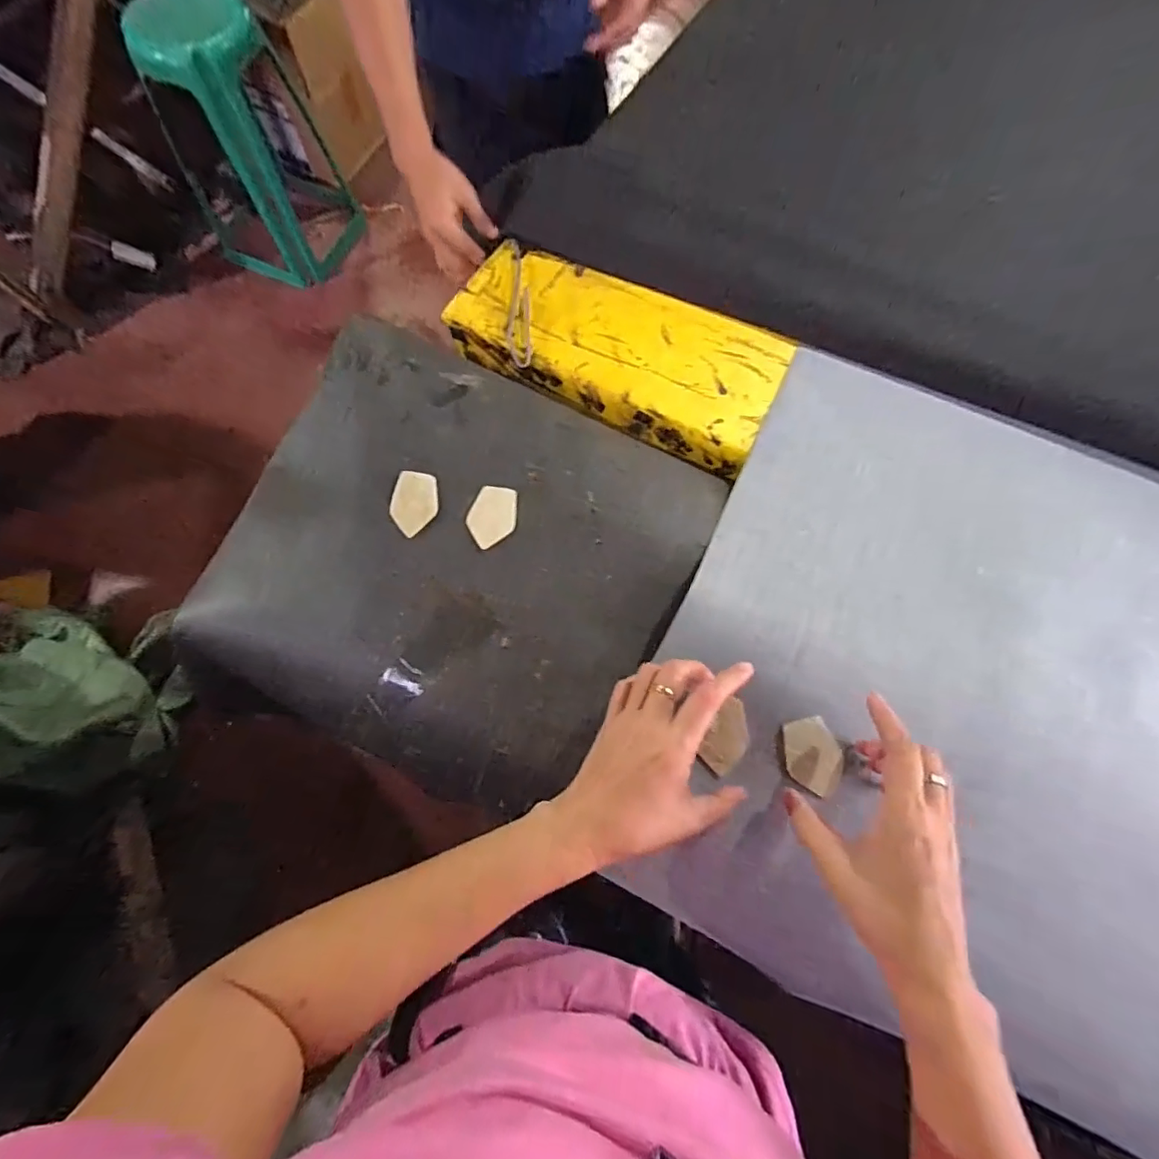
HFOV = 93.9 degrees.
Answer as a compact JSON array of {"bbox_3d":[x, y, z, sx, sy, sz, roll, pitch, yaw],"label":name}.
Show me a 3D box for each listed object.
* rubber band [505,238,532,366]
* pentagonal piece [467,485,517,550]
[{"bbox_3d":[-0.066,-0.297,0.573,0.024,0.009,0.176,-4,72,-3],"label":"rubber band"},{"bbox_3d":[-0.073,-0.053,0.451,0.038,0.004,0.055,9,72,1],"label":"pentagonal piece"}]

